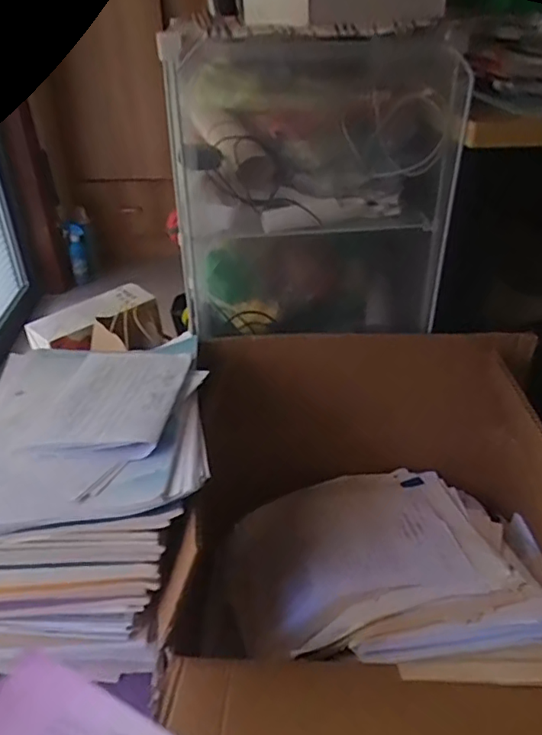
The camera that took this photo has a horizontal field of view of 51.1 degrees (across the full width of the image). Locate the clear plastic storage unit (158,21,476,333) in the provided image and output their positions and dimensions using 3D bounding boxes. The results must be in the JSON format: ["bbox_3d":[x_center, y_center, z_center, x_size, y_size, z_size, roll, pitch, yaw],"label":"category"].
[{"bbox_3d":[0.038,-0.299,0.847,0.311,0.341,0.480,-2,34,-2],"label":"clear plastic storage unit"}]

